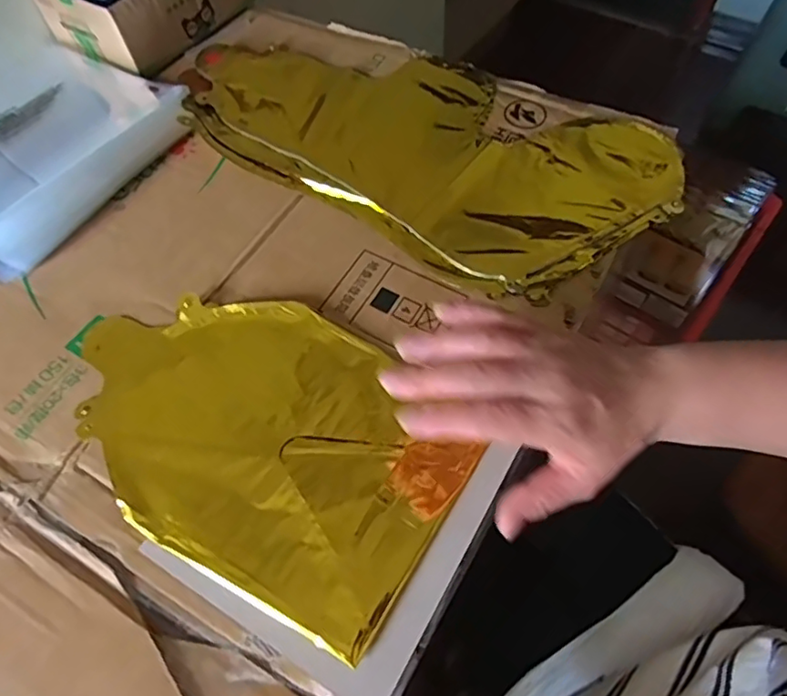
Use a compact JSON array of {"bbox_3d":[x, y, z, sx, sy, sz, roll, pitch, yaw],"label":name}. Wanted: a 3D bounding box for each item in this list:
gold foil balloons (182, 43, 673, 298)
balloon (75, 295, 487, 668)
[{"bbox_3d":[0.015,-0.181,0.510,0.420,0.019,0.218,26,64,17],"label":"gold foil balloons"},{"bbox_3d":[-0.090,0.047,0.377,0.262,0.014,0.169,27,64,18],"label":"balloon"}]

